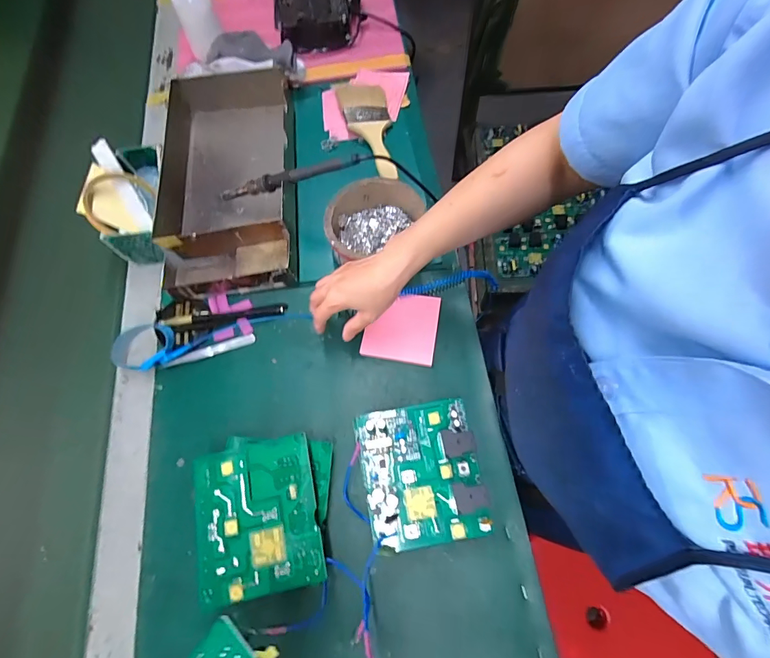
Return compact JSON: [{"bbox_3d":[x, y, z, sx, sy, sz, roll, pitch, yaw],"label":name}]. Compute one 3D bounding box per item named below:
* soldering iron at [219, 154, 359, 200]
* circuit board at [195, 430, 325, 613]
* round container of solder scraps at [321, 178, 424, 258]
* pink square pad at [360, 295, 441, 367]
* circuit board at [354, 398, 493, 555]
[{"bbox_3d":[-0.126,-0.186,0.499,0.201,0.016,0.019,-5,67,22],"label":"soldering iron"},{"bbox_3d":[-0.124,0.179,0.381,0.115,0.009,0.130,-13,69,-2],"label":"circuit board"},{"bbox_3d":[-0.013,-0.131,0.513,0.118,0.053,0.108,-1,68,3],"label":"round container of solder scraps"},{"bbox_3d":[0.021,-0.003,0.489,0.084,0.012,0.086,8,69,7],"label":"pink square pad"},{"bbox_3d":[0.034,0.144,0.409,0.120,0.051,0.137,-11,68,0],"label":"circuit board"}]

